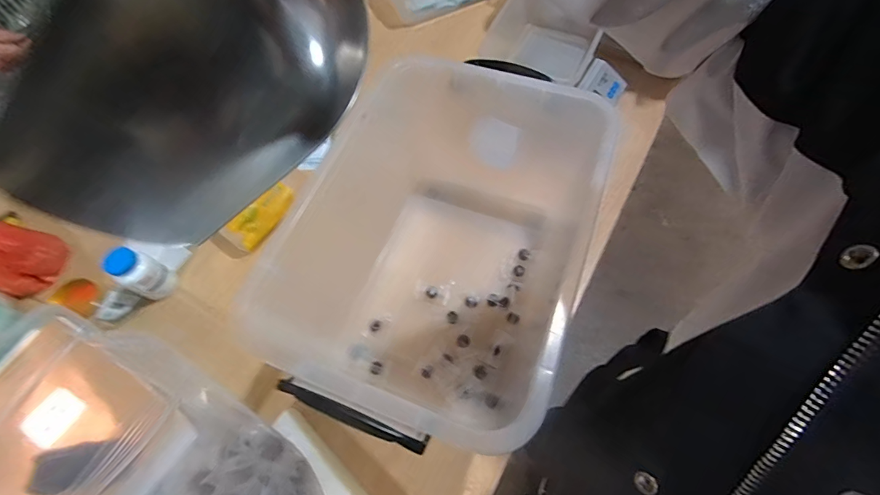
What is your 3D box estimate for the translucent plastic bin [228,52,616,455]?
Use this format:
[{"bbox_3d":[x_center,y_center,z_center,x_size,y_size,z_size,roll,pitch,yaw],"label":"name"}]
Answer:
[{"bbox_3d":[0.019,-0.001,0.564,0.318,0.253,0.403,15,66,10],"label":"translucent plastic bin"}]

